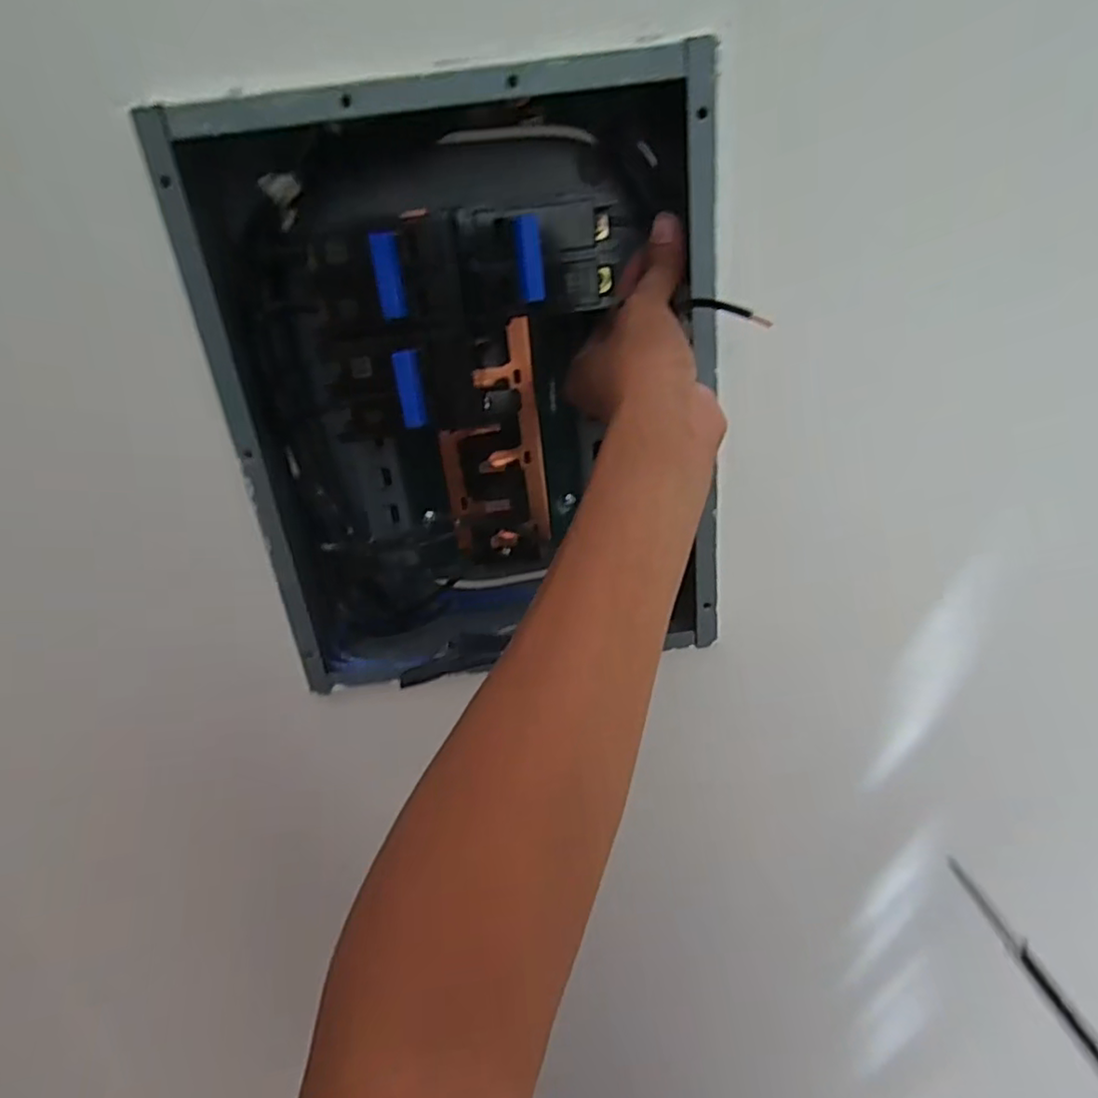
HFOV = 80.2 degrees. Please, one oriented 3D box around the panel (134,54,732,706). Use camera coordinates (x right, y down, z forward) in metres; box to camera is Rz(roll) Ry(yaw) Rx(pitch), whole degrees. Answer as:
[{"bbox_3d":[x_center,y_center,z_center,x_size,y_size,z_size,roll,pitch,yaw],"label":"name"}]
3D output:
[{"bbox_3d":[-0.040,-0.086,0.374,0.248,0.291,0.093,-7,24,1],"label":"panel"}]

